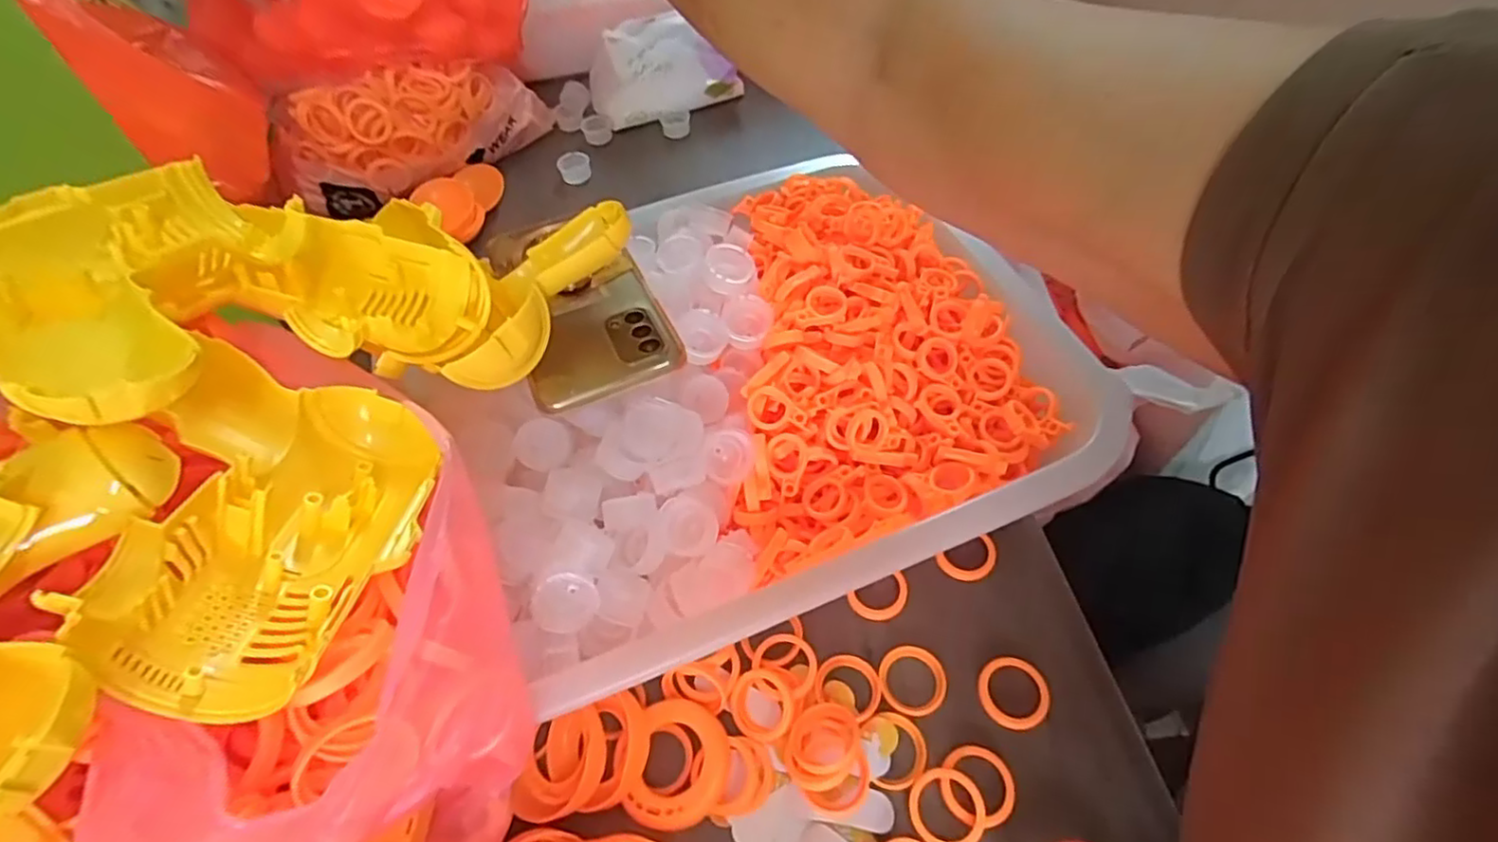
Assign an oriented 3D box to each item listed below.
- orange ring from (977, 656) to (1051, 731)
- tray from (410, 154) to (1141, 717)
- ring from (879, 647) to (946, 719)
[{"bbox_3d":[0.141,0.144,0.352,0.036,0.004,0.036,-1,55,2],"label":"orange ring"},{"bbox_3d":[0.009,-0.038,0.386,0.340,0.062,0.293,-20,56,-10],"label":"tray"},{"bbox_3d":[0.088,0.139,0.356,0.035,0.005,0.036,-1,55,2],"label":"ring"}]

